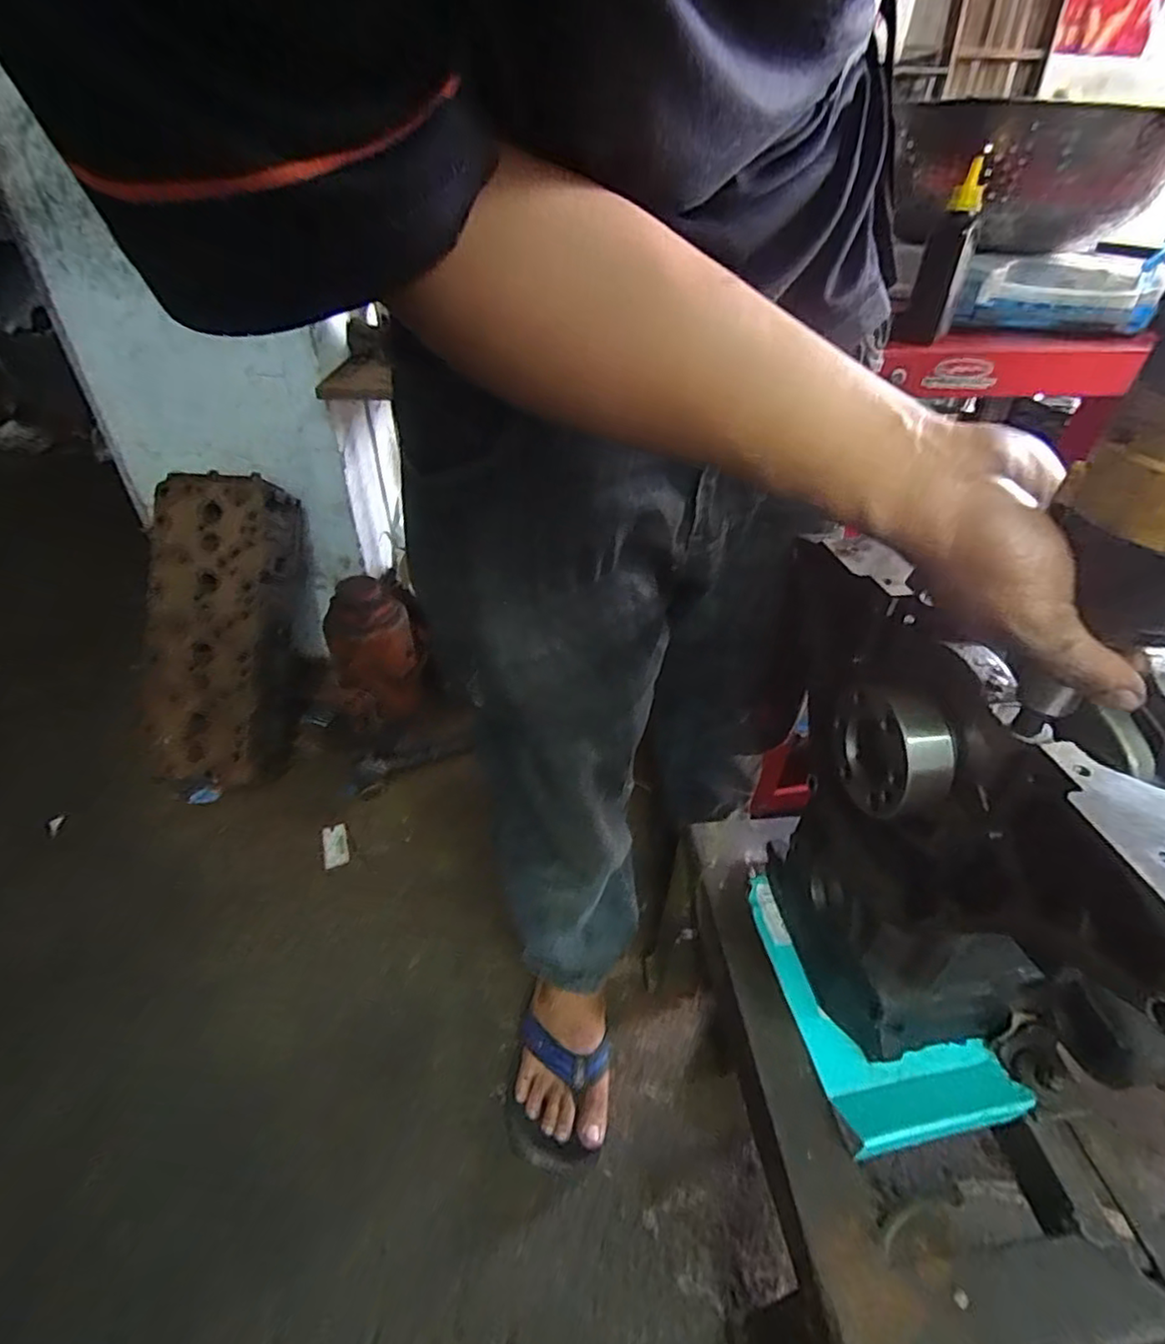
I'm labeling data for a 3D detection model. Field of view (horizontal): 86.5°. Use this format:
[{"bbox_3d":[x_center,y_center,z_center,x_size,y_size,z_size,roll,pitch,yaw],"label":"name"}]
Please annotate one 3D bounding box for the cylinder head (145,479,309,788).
[{"bbox_3d":[-0.597,-0.075,1.044,0.208,0.489,0.144,-1,-5,-6],"label":"cylinder head"}]

